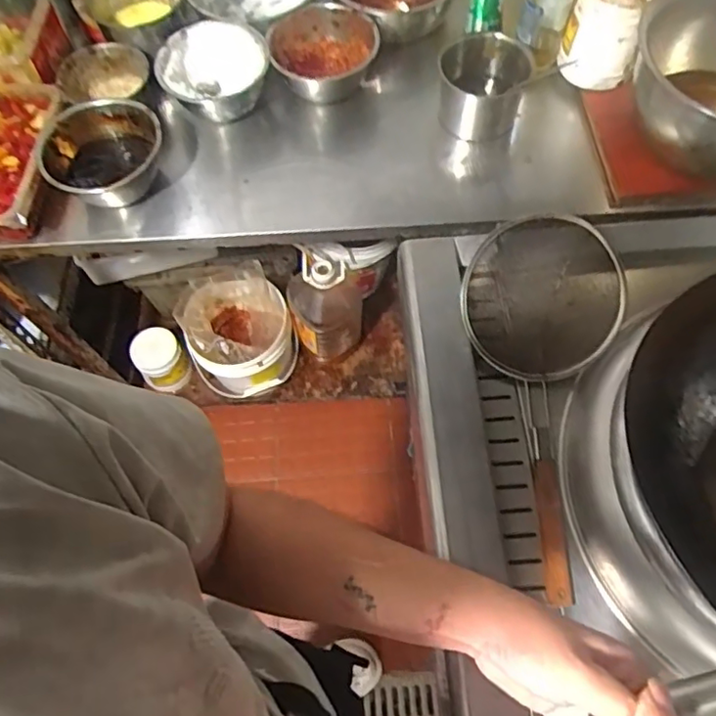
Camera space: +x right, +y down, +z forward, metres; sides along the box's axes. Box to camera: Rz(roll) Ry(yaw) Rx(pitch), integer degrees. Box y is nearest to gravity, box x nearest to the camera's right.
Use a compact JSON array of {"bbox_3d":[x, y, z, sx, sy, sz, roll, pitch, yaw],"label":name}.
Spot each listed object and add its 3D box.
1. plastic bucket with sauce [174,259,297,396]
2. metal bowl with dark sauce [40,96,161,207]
[{"bbox_3d":[-0.282,-0.064,1.433,0.239,0.214,0.242,-1,64,1],"label":"plastic bucket with sauce"},{"bbox_3d":[-0.378,-0.300,0.900,0.169,0.081,0.174,-1,64,1],"label":"metal bowl with dark sauce"}]

